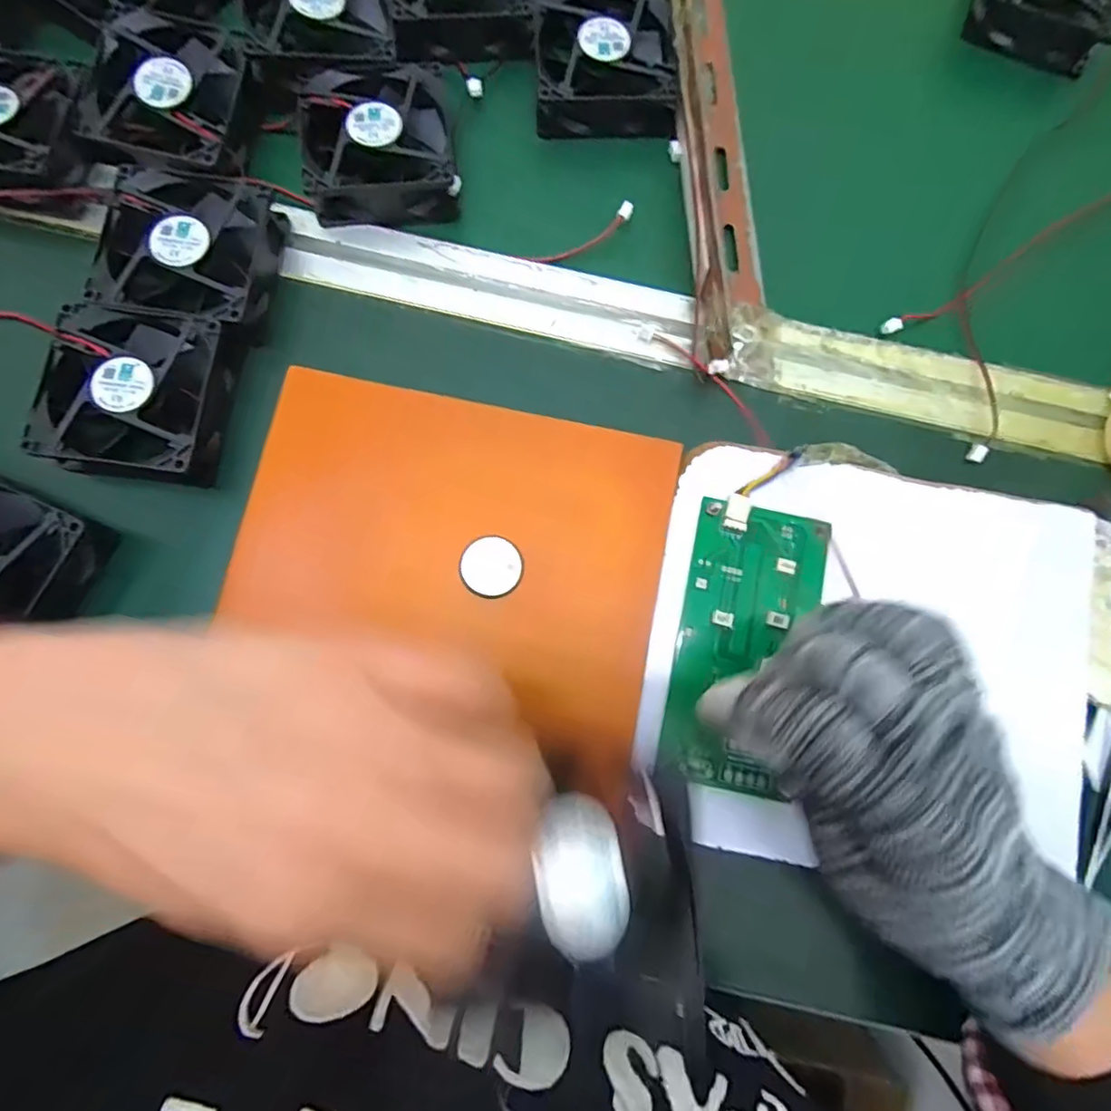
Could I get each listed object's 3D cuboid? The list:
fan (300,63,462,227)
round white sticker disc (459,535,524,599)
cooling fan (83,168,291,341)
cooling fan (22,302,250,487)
[{"bbox_3d":[-0.096,-0.227,0.322,0.078,0.028,0.082,-7,79,-2],"label":"fan"},{"bbox_3d":[-0.030,0.005,0.274,0.028,0.005,0.029,0,79,-1],"label":"round white sticker disc"},{"bbox_3d":[-0.192,-0.159,0.304,0.081,0.029,0.078,11,79,1],"label":"cooling fan"},{"bbox_3d":[-0.209,-0.080,0.290,0.079,0.027,0.083,10,79,1],"label":"cooling fan"}]

